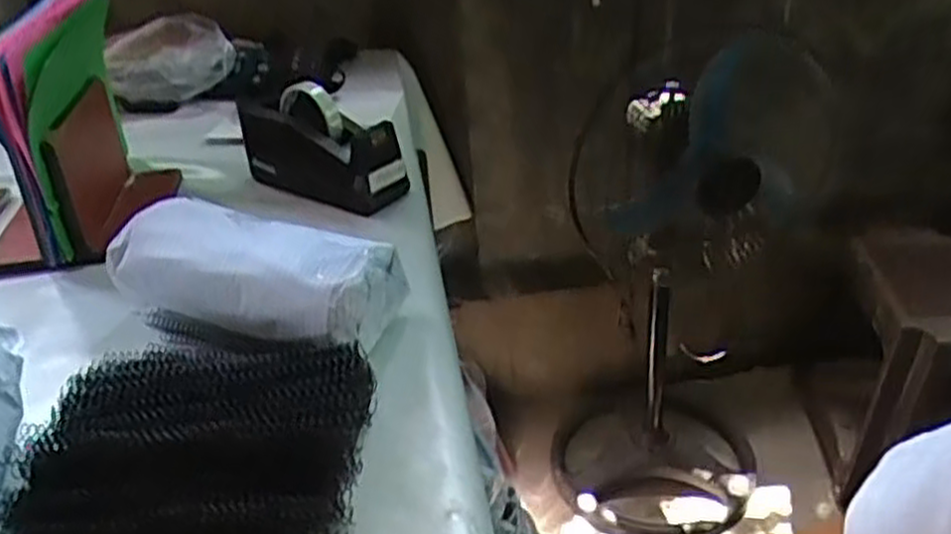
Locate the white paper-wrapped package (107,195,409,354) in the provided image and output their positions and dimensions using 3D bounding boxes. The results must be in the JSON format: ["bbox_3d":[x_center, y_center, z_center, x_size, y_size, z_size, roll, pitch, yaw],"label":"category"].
[{"bbox_3d":[-0.198,0.009,0.693,0.258,0.089,0.099,10,34,22],"label":"white paper-wrapped package"}]

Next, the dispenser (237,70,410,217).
[{"bbox_3d":[-0.187,-0.151,0.913,0.214,0.124,0.070,17,37,30],"label":"dispenser"}]

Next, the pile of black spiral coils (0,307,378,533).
[{"bbox_3d":[-0.190,0.128,0.533,0.232,0.060,0.248,1,32,8],"label":"pile of black spiral coils"}]

